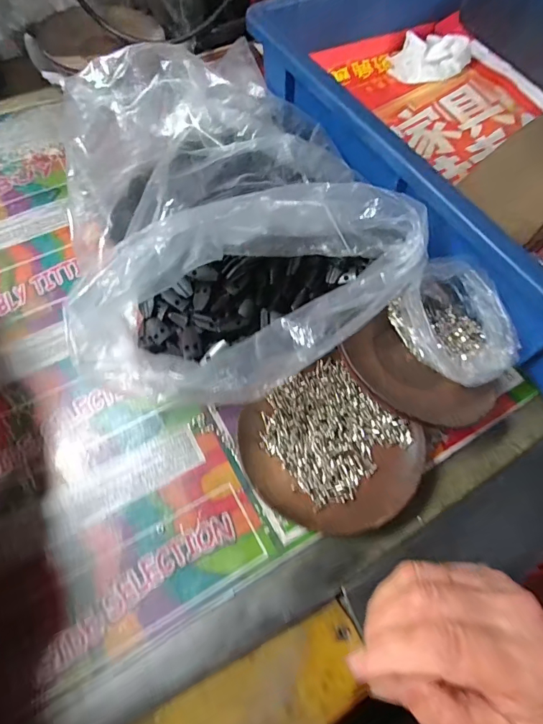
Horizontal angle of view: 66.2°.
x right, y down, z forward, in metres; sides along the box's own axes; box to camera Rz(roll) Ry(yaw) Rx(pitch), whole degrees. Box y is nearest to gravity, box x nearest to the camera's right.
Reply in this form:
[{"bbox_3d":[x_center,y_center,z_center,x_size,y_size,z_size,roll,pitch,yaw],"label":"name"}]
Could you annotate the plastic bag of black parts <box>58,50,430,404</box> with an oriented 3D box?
[{"bbox_3d":[-0.029,-0.114,0.307,0.221,0.076,0.281,-16,67,-9],"label":"plastic bag of black parts"}]

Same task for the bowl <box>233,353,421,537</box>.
[{"bbox_3d":[0.038,0.055,0.266,0.105,0.016,0.095,42,70,16],"label":"bowl"}]

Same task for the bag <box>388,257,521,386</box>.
[{"bbox_3d":[0.122,-0.023,0.283,0.058,0.042,0.085,-17,67,-10],"label":"bag"}]

